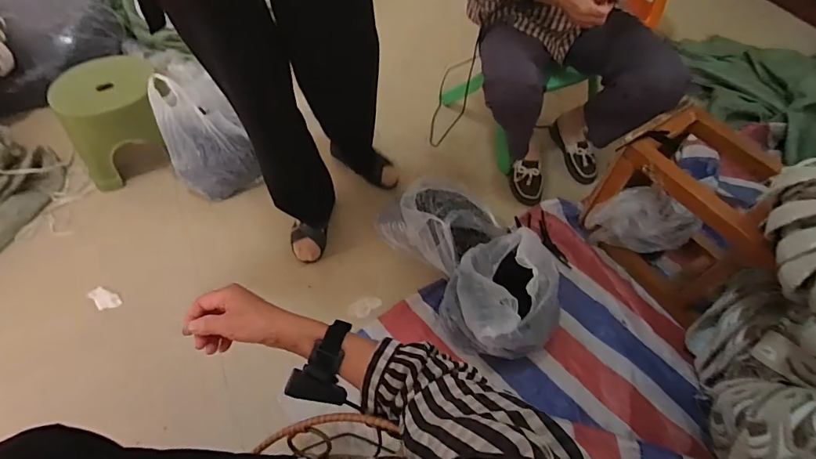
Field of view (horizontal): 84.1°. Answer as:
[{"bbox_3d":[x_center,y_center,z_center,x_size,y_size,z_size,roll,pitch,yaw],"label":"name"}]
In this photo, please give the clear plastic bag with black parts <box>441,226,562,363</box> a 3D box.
[{"bbox_3d":[0.191,0.137,0.954,0.208,0.162,0.227,-19,57,-14],"label":"clear plastic bag with black parts"}]

